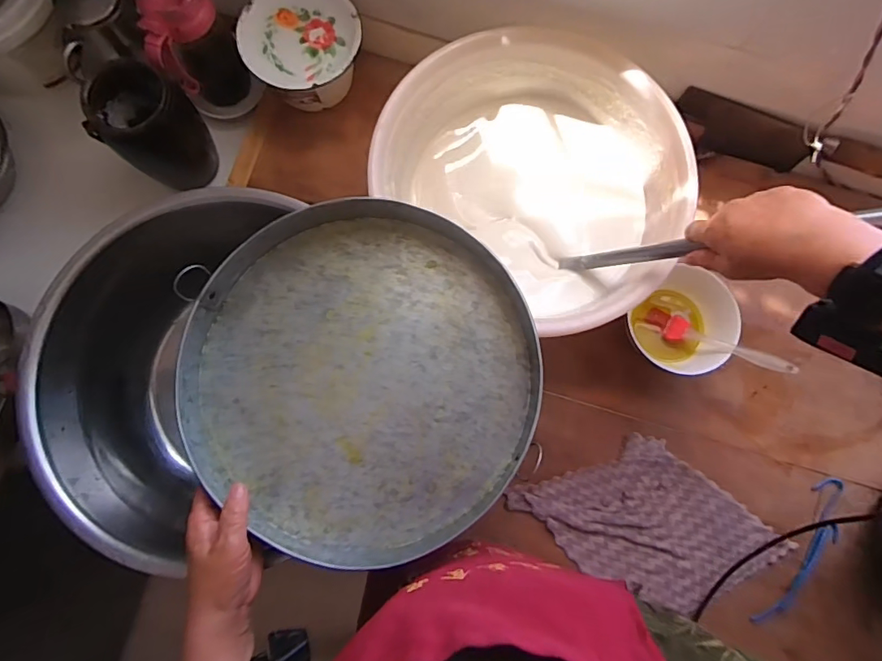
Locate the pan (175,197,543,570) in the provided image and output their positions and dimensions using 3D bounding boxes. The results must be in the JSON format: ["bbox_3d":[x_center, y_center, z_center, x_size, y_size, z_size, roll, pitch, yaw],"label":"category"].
[{"bbox_3d":[-0.073,0.042,0.449,0.316,0.047,0.316,0,79,-1],"label":"pan"}]

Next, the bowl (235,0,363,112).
[{"bbox_3d":[-0.174,-0.357,0.628,0.143,0.081,0.140,0,79,-1],"label":"bowl"}]

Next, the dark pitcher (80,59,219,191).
[{"bbox_3d":[-0.364,-0.253,0.609,0.110,0.128,0.108,0,79,-1],"label":"dark pitcher"}]

